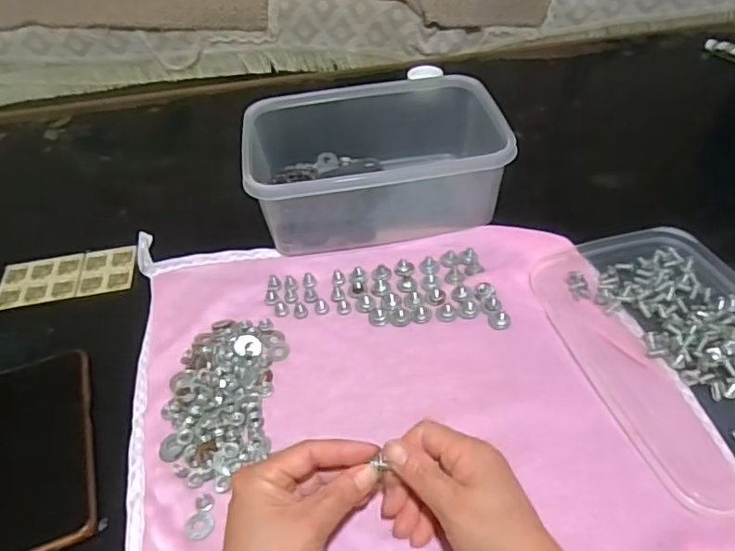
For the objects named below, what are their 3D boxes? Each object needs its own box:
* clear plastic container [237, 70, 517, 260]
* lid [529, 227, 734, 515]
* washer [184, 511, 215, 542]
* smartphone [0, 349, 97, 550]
[{"bbox_3d":[0.002,-0.121,0.593,0.245,0.090,0.173,-9,46,-4],"label":"clear plastic container"},{"bbox_3d":[0.249,0.056,0.456,0.161,0.021,0.247,-14,47,-9],"label":"lid"},{"bbox_3d":[-0.112,0.166,0.385,0.020,0.004,0.018,-27,50,-20],"label":"washer"},{"bbox_3d":[-0.240,0.124,0.420,0.074,0.012,0.160,-17,47,-12],"label":"smartphone"}]

